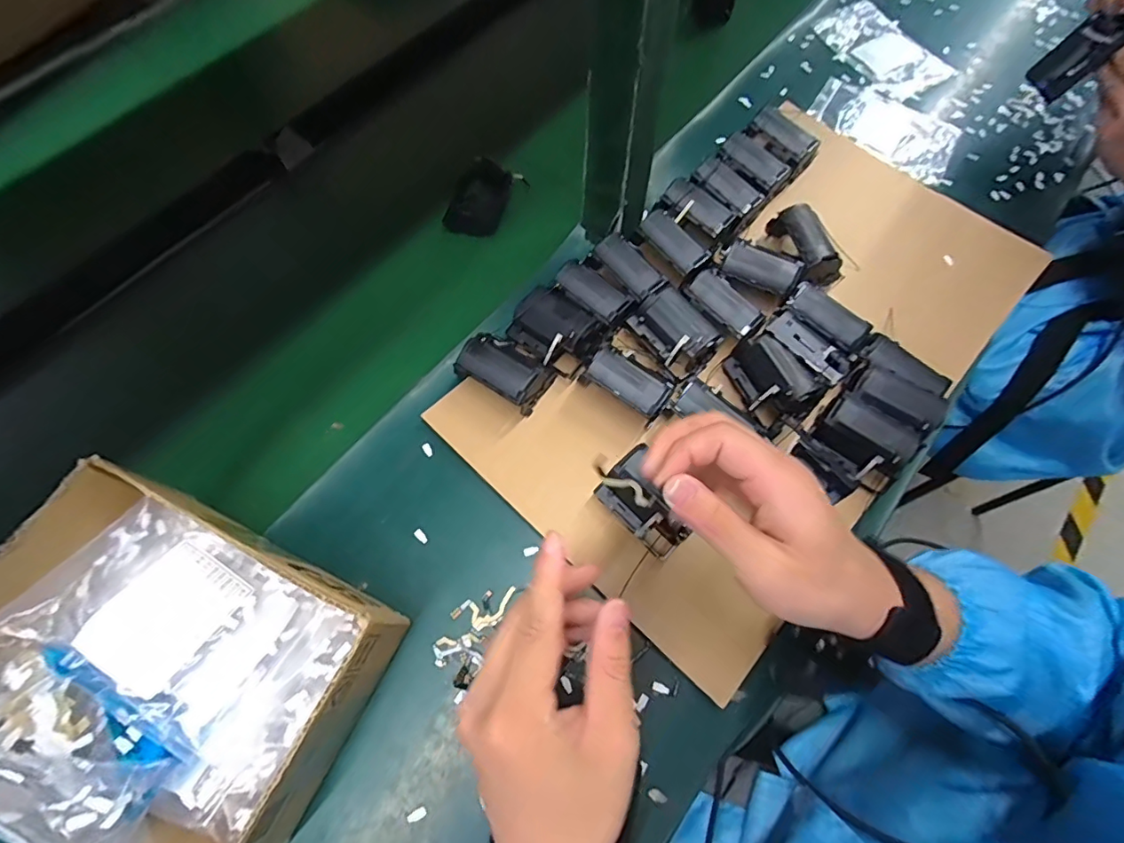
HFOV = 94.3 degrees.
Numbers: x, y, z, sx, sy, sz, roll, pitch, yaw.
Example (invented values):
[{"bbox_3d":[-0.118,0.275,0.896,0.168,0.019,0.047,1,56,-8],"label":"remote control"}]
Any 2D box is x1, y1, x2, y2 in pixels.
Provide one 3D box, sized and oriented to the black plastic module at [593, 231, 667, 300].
[{"bbox_3d":[0.057,-0.131,0.440,0.029,0.020,0.062,-37,71,-15],"label":"black plastic module"}]

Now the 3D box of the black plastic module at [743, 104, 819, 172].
[{"bbox_3d":[0.210,-0.270,0.516,0.031,0.052,0.067,-37,74,-15],"label":"black plastic module"}]

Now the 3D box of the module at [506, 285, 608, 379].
[{"bbox_3d":[-0.006,-0.077,0.429,0.069,0.033,0.050,36,72,12],"label":"module"}]

